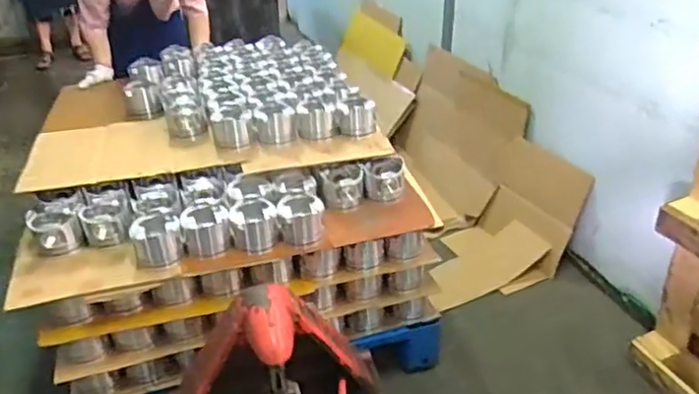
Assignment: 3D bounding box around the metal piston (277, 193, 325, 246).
[{"bbox_3d":[-0.116,0.053,1.504,0.106,0.093,0.106,0,34,0],"label":"metal piston"}]

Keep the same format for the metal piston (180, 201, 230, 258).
[{"bbox_3d":[-0.340,0.075,1.467,0.105,0.086,0.109,-8,32,-10],"label":"metal piston"}]

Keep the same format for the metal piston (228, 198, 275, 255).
[{"bbox_3d":[-0.230,0.071,1.480,0.107,0.097,0.093,-11,33,-15],"label":"metal piston"}]

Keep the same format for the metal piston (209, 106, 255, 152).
[{"bbox_3d":[-0.324,-0.186,1.697,0.109,0.091,0.110,-12,33,-16],"label":"metal piston"}]

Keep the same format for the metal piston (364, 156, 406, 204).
[{"bbox_3d":[0.090,-0.048,1.628,0.110,0.074,0.101,0,31,3],"label":"metal piston"}]

